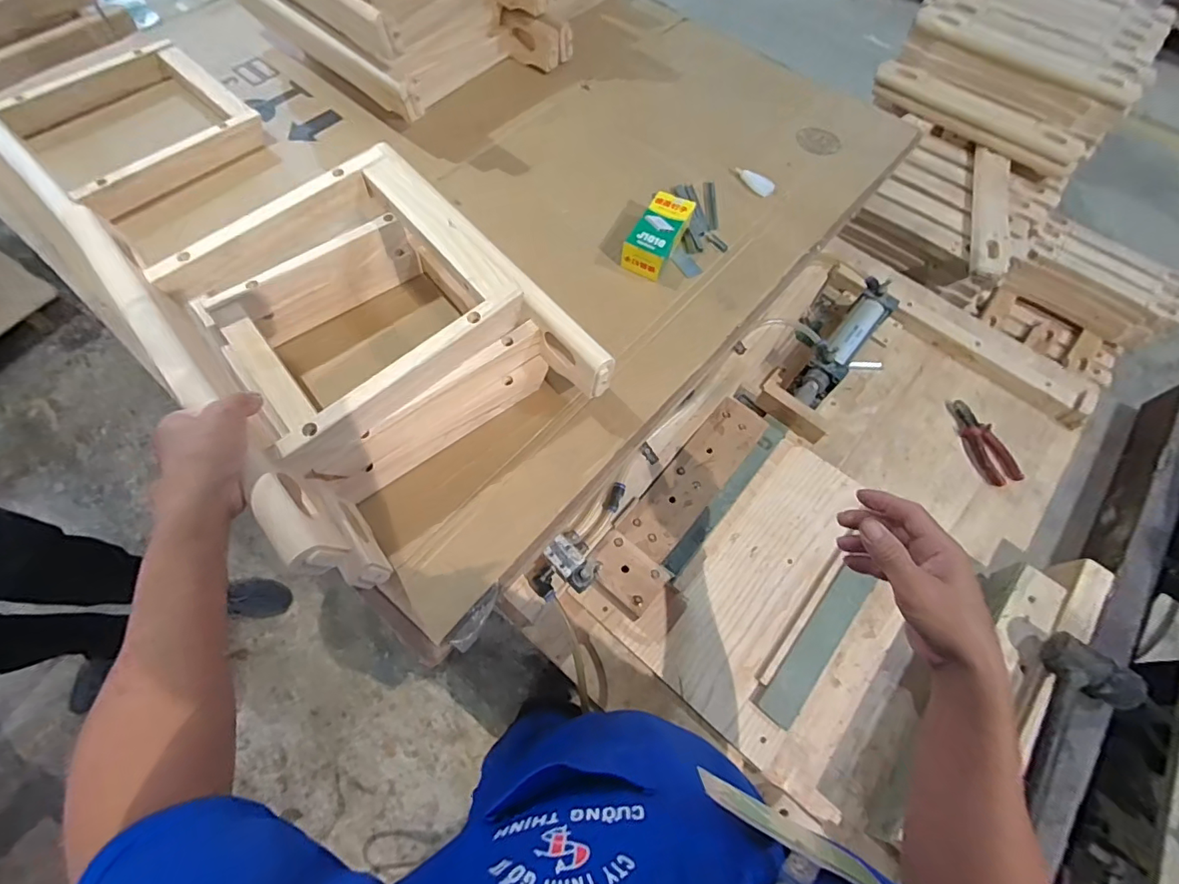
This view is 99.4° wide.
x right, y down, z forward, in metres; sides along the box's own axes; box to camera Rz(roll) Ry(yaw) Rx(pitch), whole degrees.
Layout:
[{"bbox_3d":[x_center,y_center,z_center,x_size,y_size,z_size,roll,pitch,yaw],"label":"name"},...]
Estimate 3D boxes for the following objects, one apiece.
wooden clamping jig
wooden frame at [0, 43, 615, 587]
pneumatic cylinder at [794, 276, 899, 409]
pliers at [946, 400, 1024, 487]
[{"bbox_3d":[0.376,0.072,0.760,0.505,0.104,0.884,40,70,15],"label":"wooden clamping jig"},{"bbox_3d":[-0.252,-0.119,0.585,0.348,0.163,0.430,-40,73,-18],"label":"wooden frame"},{"bbox_3d":[0.434,-0.163,0.864,0.067,0.087,0.272,38,69,14],"label":"pneumatic cylinder"},{"bbox_3d":[0.656,0.000,0.845,0.052,0.032,0.155,-19,67,-11],"label":"pliers"}]

